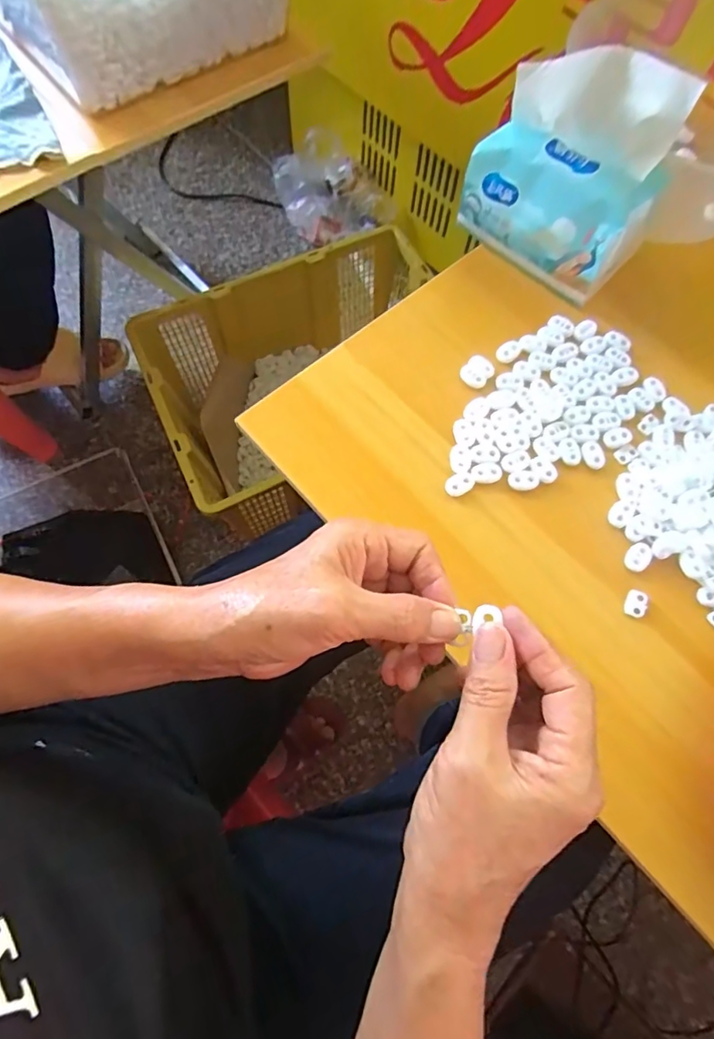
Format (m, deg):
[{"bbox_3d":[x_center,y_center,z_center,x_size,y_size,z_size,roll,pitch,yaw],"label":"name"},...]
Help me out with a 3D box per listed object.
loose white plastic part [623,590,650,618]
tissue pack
[{"bbox_3d":[0.199,0.060,0.371,0.013,0.005,0.019,21,71,5],"label":"loose white plastic part"},{"bbox_3d":[0.169,-0.276,0.411,0.143,0.125,0.078,40,74,11],"label":"tissue pack"}]

